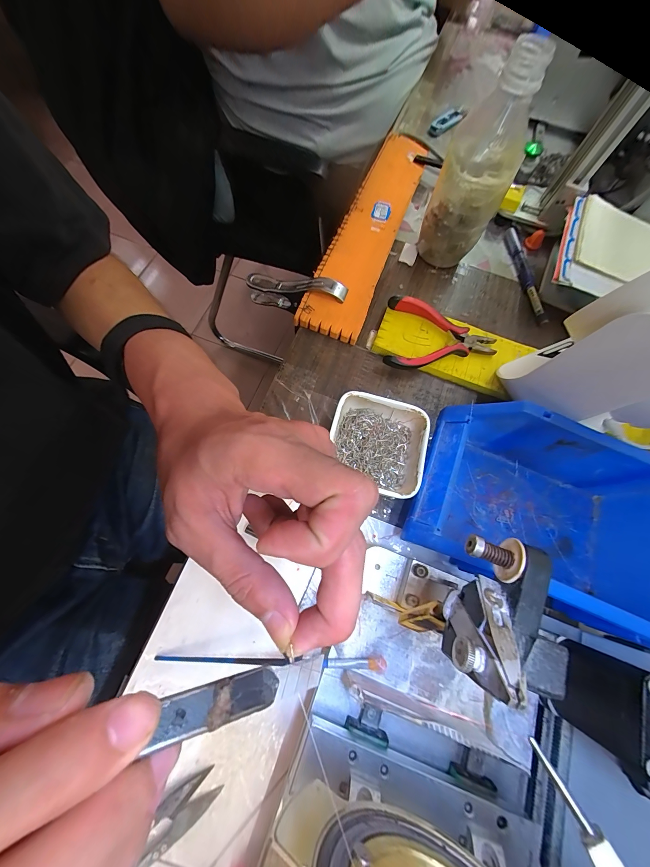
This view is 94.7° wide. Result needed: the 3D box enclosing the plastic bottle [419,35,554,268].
[{"bbox_3d":[0.147,-0.255,0.292,0.065,0.178,0.074,20,71,3],"label":"plastic bottle"}]

